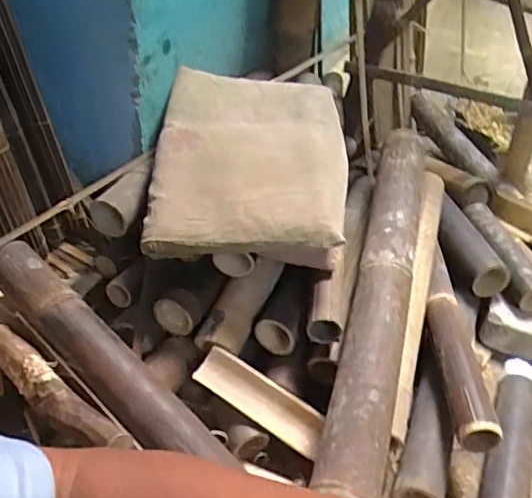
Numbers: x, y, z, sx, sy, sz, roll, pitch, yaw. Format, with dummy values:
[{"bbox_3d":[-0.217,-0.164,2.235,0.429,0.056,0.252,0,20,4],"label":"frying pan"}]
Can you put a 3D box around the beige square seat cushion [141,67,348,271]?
[{"bbox_3d":[-0.025,-0.160,0.930,0.305,0.076,0.394,5,60,1],"label":"beige square seat cushion"}]

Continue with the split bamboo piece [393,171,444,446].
[{"bbox_3d":[0.254,0.060,0.931,0.042,0.082,0.546,13,55,10],"label":"split bamboo piece"}]

